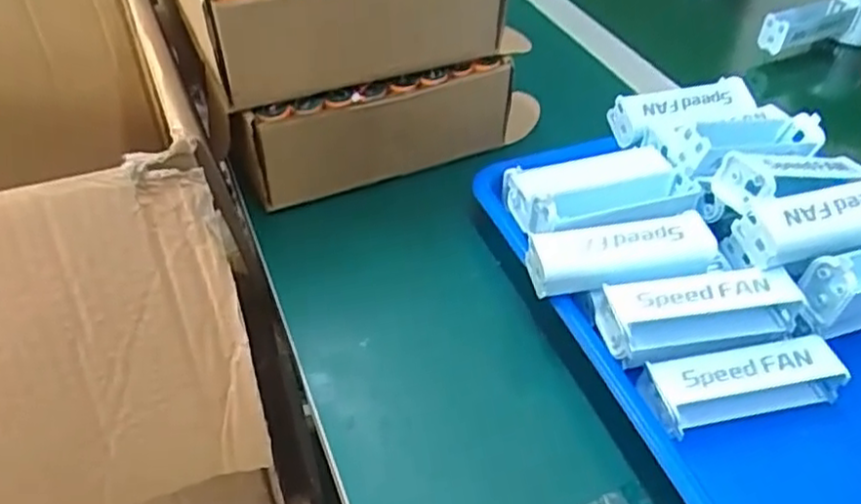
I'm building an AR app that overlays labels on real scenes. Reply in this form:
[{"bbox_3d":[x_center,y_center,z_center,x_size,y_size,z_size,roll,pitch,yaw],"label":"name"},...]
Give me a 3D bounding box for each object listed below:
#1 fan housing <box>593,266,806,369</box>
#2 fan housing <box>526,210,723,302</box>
[{"bbox_3d":[0.145,0.031,0.380,0.103,0.034,0.037,-5,44,-7],"label":"fan housing"},{"bbox_3d":[0.107,0.001,0.393,0.102,0.023,0.034,-6,45,-8],"label":"fan housing"}]

